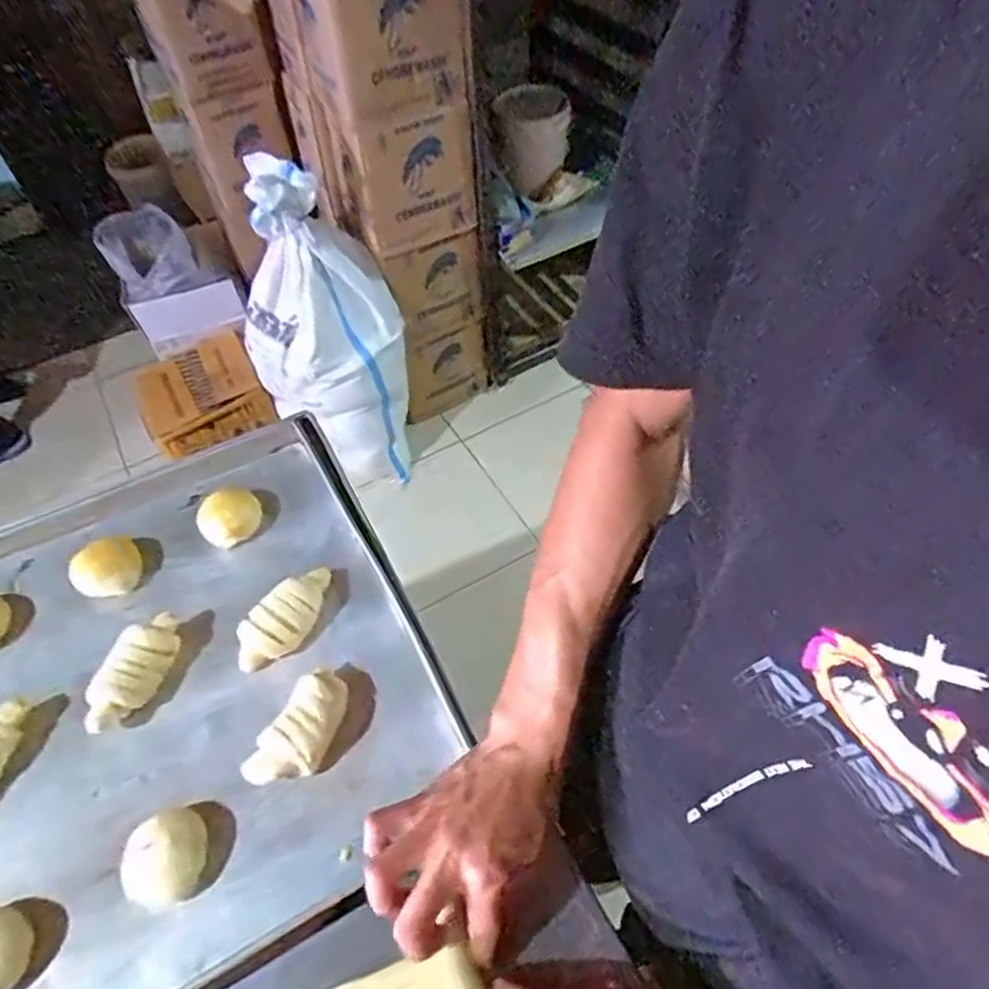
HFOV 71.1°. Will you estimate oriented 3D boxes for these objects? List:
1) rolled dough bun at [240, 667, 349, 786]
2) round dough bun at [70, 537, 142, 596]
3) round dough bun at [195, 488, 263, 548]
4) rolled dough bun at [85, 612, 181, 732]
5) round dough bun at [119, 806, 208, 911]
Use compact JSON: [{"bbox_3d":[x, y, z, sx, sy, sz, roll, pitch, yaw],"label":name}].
[{"bbox_3d":[-0.142,0.174,0.513,0.050,0.046,0.094,25,58,20],"label":"rolled dough bun"},{"bbox_3d":[-0.349,0.070,0.627,0.057,0.027,0.058,-2,53,2],"label":"round dough bun"},{"bbox_3d":[-0.252,0.022,0.660,0.058,0.030,0.064,-28,57,-17],"label":"round dough bun"},{"bbox_3d":[-0.286,0.142,0.553,0.038,0.040,0.098,18,56,16],"label":"rolled dough bun"},{"bbox_3d":[-0.220,0.246,0.466,0.055,0.037,0.054,-2,53,2],"label":"round dough bun"}]

